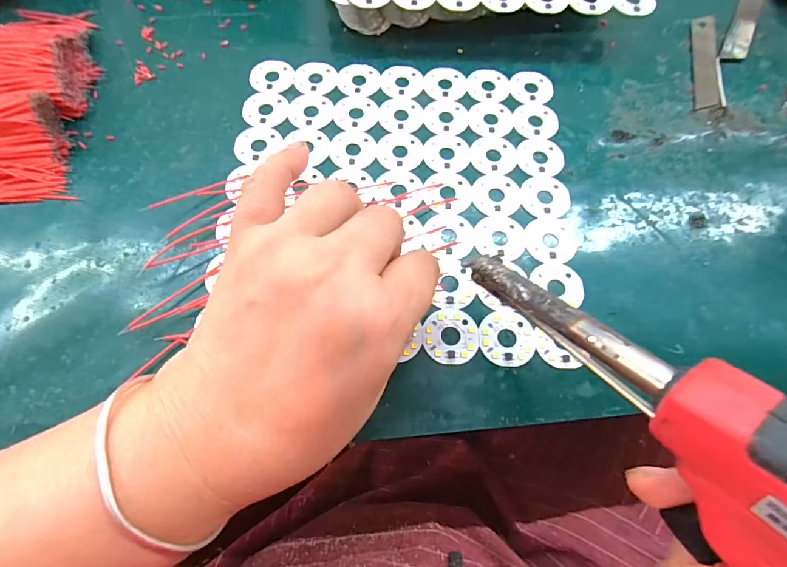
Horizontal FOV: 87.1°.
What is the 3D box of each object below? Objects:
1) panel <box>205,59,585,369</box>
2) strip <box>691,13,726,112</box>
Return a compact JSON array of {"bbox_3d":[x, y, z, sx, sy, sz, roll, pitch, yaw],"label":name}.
[{"bbox_3d":[0.003,-0.059,0.261,0.211,0.005,0.210,3,69,-1],"label":"panel"},{"bbox_3d":[0.234,-0.168,0.309,0.021,0.004,0.094,12,69,3],"label":"strip"}]

